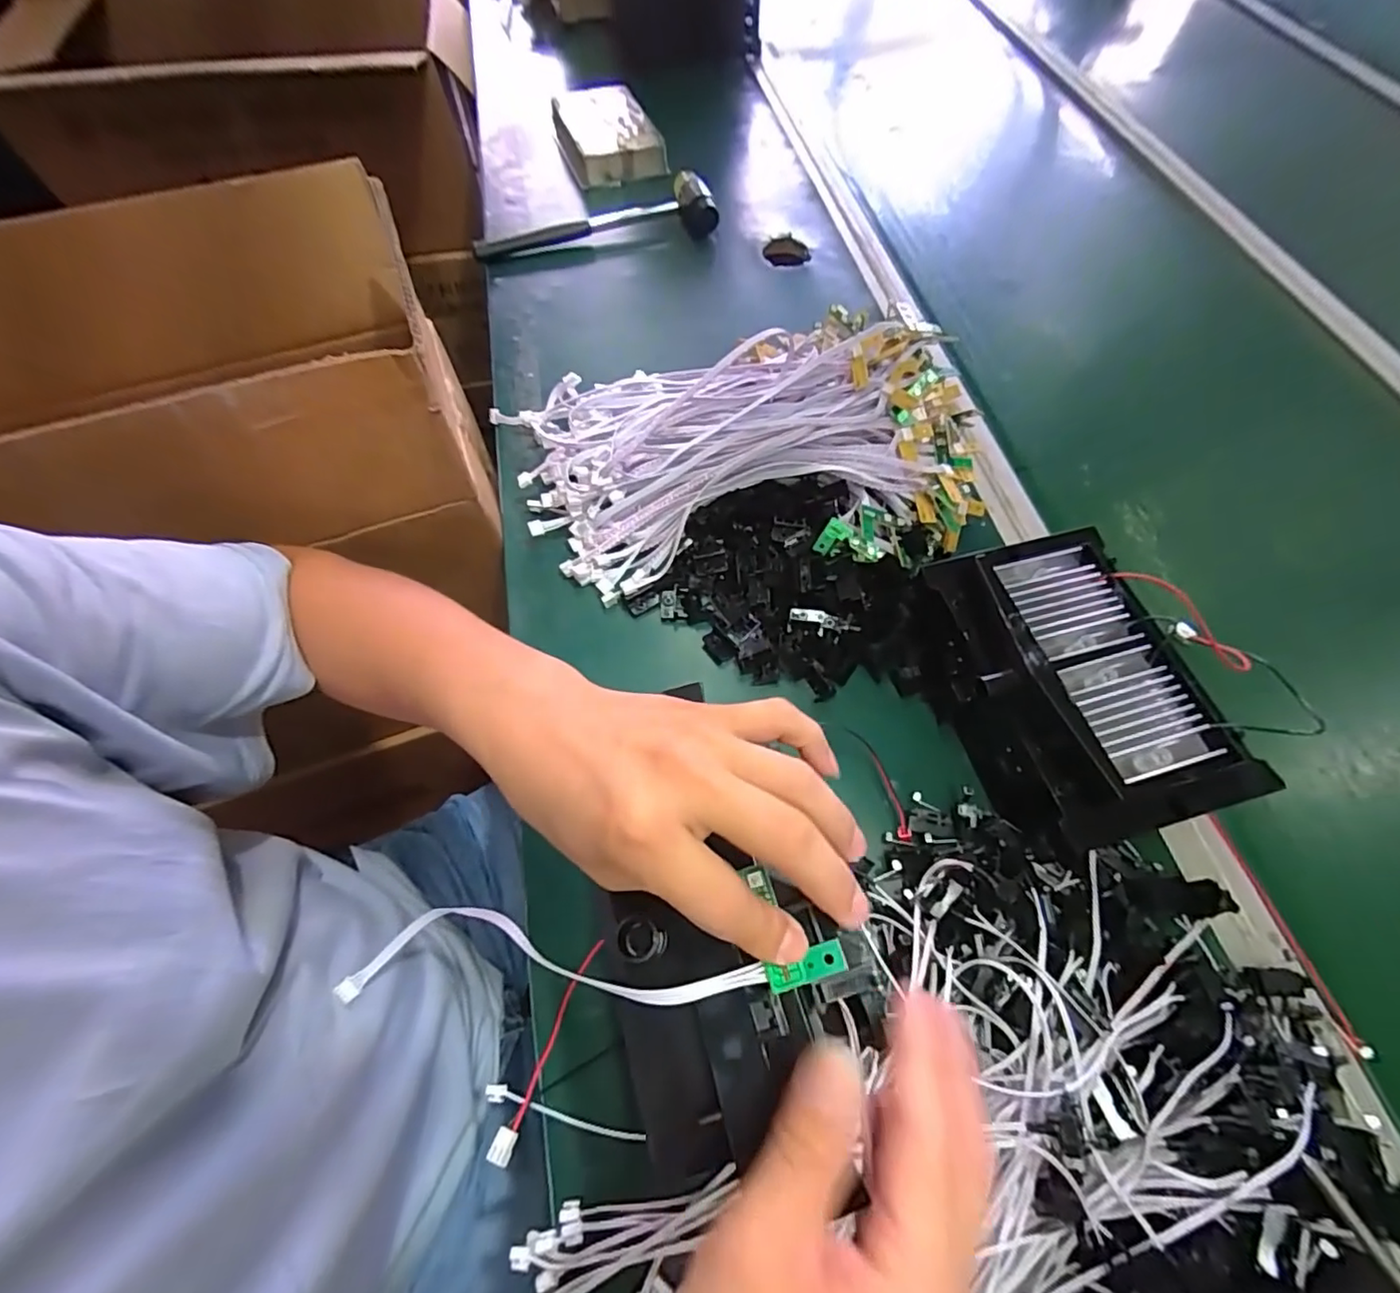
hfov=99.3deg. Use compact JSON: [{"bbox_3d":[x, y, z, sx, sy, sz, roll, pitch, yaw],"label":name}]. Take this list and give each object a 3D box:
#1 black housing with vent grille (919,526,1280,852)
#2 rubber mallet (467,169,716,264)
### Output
[{"bbox_3d":[0.224,0.019,0.364,0.129,0.066,0.189,-14,64,-8],"label":"black housing with vent grille"},{"bbox_3d":[-0.117,-0.485,0.672,0.274,0.036,0.076,-10,63,-6],"label":"rubber mallet"}]

